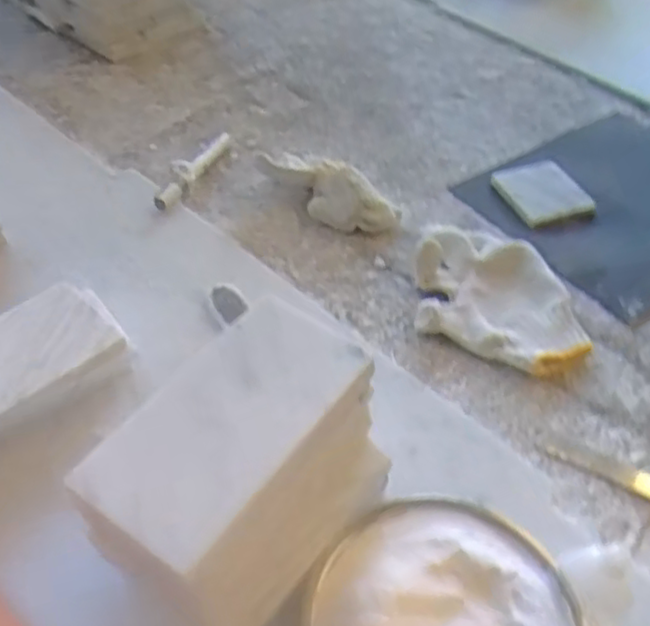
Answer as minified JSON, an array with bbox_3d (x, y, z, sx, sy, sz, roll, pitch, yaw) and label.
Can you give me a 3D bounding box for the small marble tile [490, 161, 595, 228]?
[{"bbox_3d":[0.221,-0.123,0.714,0.081,0.014,0.089,-15,50,-17],"label":"small marble tile"}]

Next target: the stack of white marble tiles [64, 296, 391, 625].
[{"bbox_3d":[-0.042,0.087,0.375,0.102,0.092,0.157,33,54,22],"label":"stack of white marble tiles"}]

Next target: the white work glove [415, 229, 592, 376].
[{"bbox_3d":[0.147,-0.013,0.596,0.149,0.027,0.119,21,50,15],"label":"white work glove"}]

